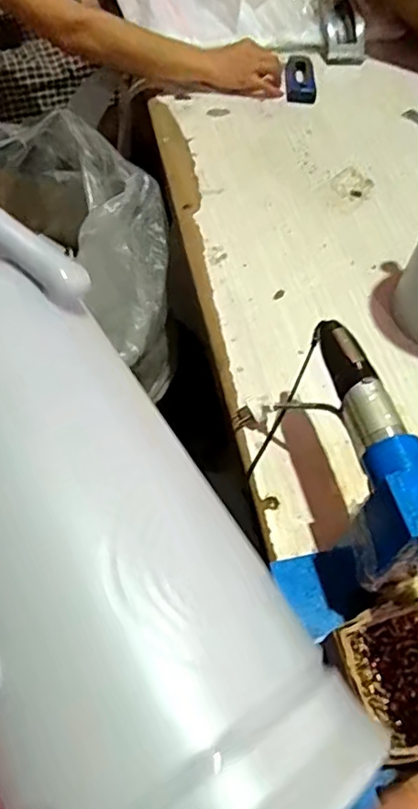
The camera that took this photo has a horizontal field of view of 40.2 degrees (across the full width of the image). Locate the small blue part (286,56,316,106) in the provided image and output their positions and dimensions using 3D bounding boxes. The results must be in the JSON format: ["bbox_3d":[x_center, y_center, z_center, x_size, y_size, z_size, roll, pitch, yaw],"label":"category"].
[{"bbox_3d":[0.168,-0.605,1.061,0.053,0.018,0.136,1,57,-3],"label":"small blue part"}]

